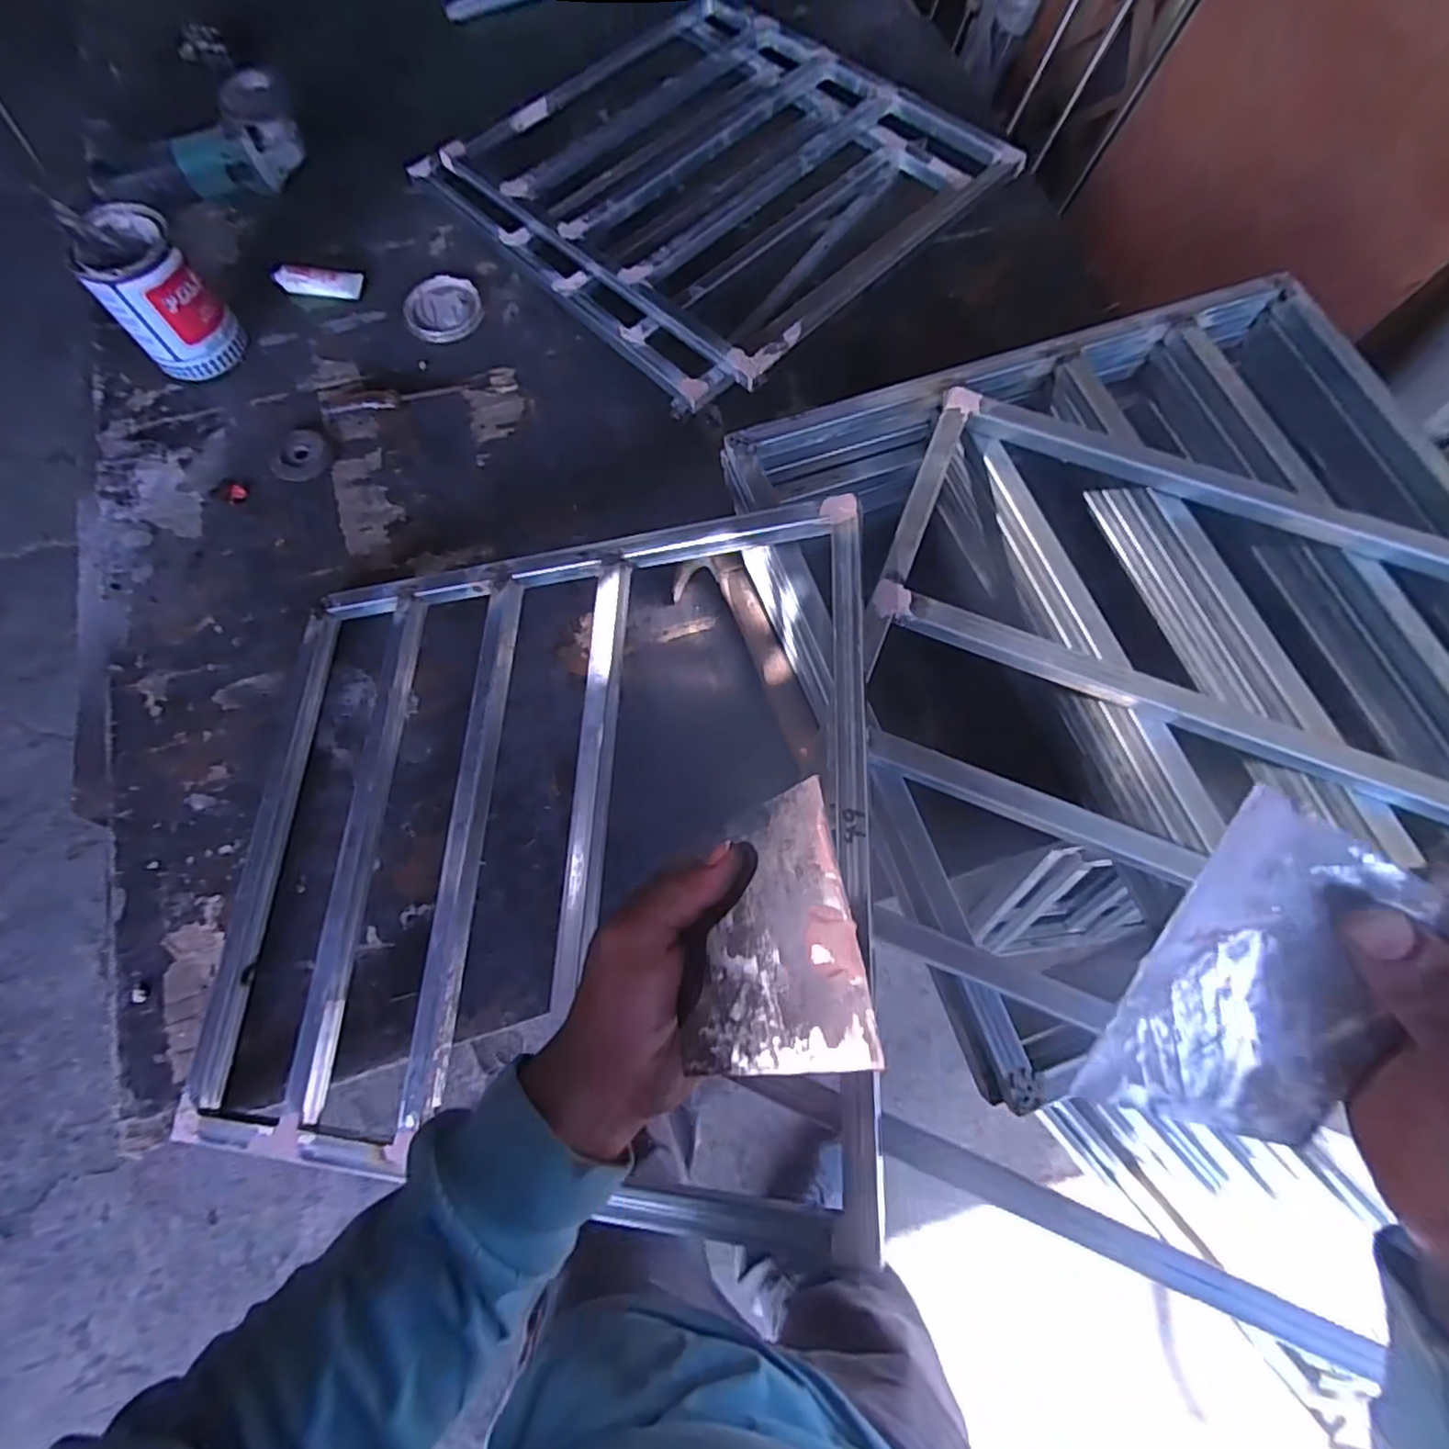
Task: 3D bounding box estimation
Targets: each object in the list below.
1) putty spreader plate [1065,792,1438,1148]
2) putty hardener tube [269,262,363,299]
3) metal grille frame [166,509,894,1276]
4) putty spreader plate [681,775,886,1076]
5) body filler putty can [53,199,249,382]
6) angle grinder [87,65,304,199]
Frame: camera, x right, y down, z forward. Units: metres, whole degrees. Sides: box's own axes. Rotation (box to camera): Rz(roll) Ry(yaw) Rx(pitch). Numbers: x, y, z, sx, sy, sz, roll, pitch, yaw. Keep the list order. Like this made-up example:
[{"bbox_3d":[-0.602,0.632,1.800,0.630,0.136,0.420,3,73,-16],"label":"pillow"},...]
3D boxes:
[{"bbox_3d":[0.185,0.090,0.229,0.082,0.004,0.117,21,103,-2],"label":"putty spreader plate"},{"bbox_3d":[-0.494,-0.544,0.829,0.094,0.021,0.048,0,70,2],"label":"putty hardener tube"},{"bbox_3d":[-0.164,0.080,0.534,0.554,0.027,0.493,-5,70,20],"label":"metal grille frame"},{"bbox_3d":[0.018,0.091,0.302,0.080,0.005,0.119,-22,55,22],"label":"putty spreader plate"},{"bbox_3d":[-0.621,-0.471,0.748,0.102,0.128,0.105,-1,70,2],"label":"body filler putty can"},{"bbox_3d":[-0.650,-0.708,0.845,0.269,0.092,0.073,-13,72,8],"label":"angle grinder"}]

